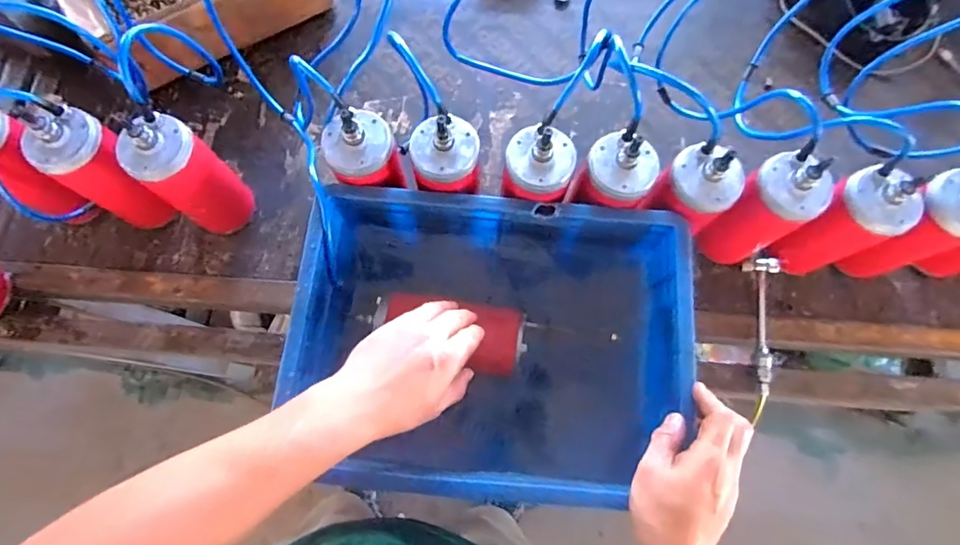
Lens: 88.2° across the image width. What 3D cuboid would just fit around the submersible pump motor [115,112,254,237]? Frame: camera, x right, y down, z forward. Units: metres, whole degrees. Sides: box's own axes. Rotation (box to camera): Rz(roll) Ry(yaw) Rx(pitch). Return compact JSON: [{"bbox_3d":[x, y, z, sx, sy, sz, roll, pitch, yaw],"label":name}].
[{"bbox_3d":[-0.331,-0.104,0.592,0.071,0.191,0.078,0,74,0],"label":"submersible pump motor"}]

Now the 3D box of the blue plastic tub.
[{"bbox_3d":[0.012,0.080,0.575,0.389,0.185,0.278,5,74,2],"label":"blue plastic tub"}]

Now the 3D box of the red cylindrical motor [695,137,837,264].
[{"bbox_3d":[0.326,-0.067,0.578,0.093,0.181,0.081,-33,77,-9],"label":"red cylindrical motor"}]

